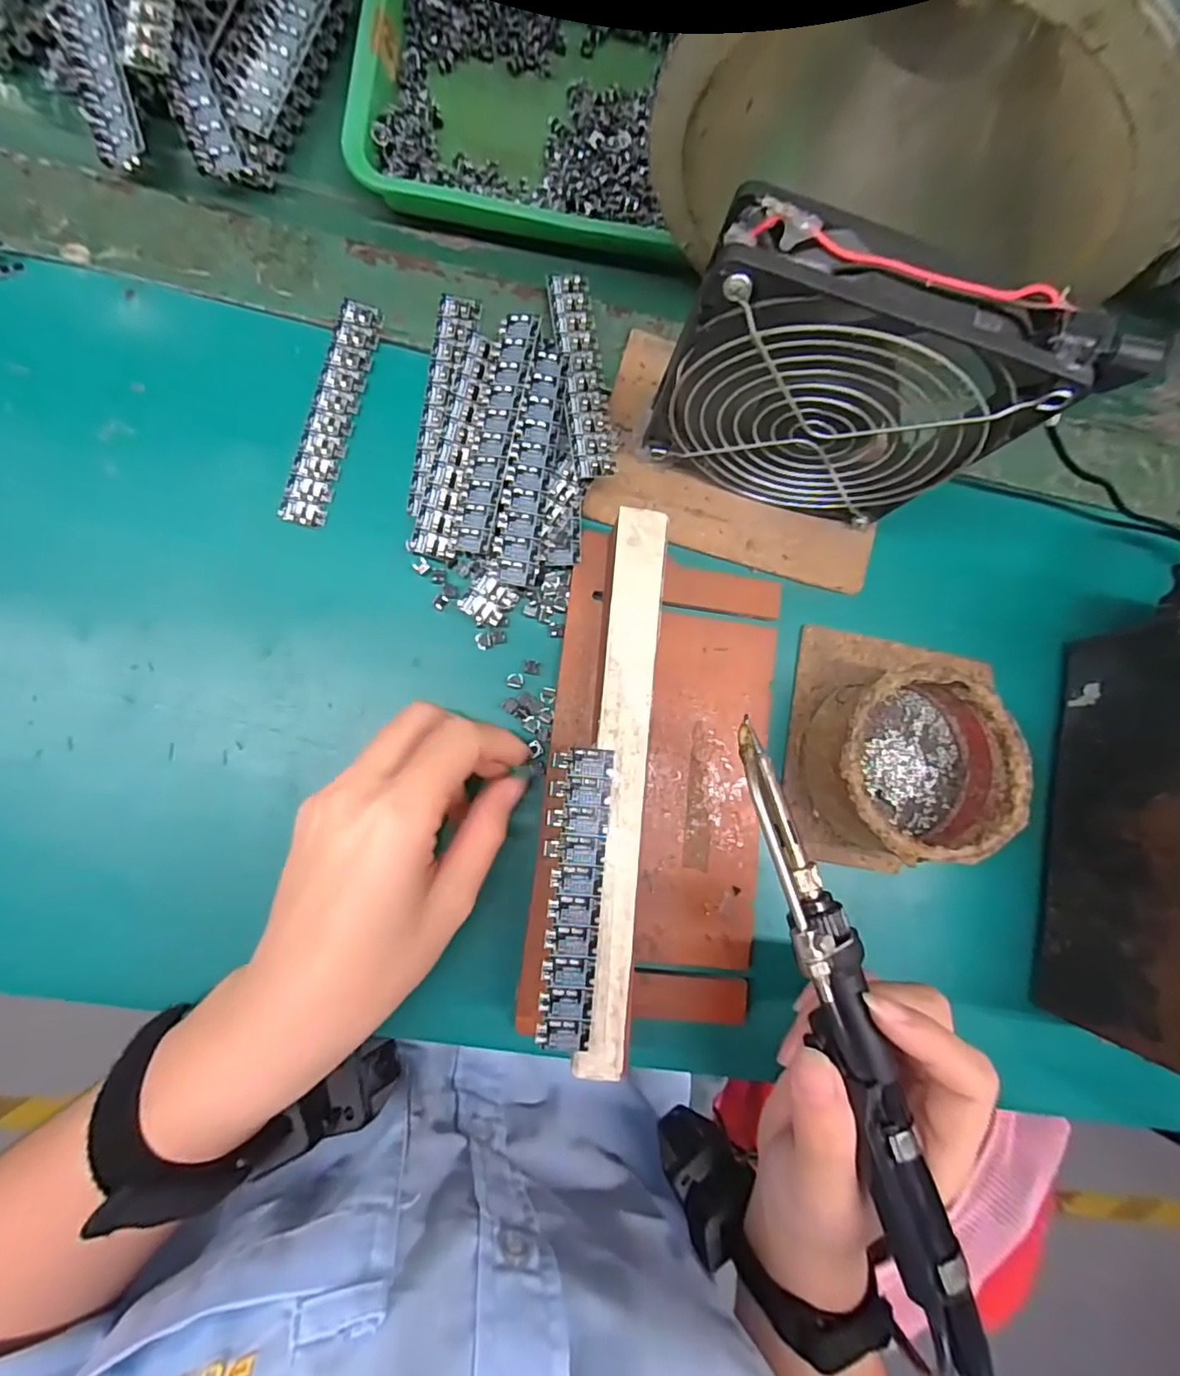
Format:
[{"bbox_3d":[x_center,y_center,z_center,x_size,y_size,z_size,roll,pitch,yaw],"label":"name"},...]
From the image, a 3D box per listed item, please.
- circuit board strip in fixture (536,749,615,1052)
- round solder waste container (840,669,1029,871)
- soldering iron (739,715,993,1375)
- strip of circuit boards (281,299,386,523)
[{"bbox_3d":[-0.006,0.077,0.218,0.023,0.004,0.107,5,84,-7],"label":"circuit board strip in fixture"},{"bbox_3d":[0.143,0.033,0.259,0.080,0.040,0.079,1,83,-6],"label":"round solder waste container"},{"bbox_3d":[0.088,0.115,0.191,0.023,0.020,0.209,-16,80,-8],"label":"soldering iron"},{"bbox_3d":[-0.118,-0.127,0.266,0.020,0.005,0.108,13,82,-5],"label":"strip of circuit boards"}]

